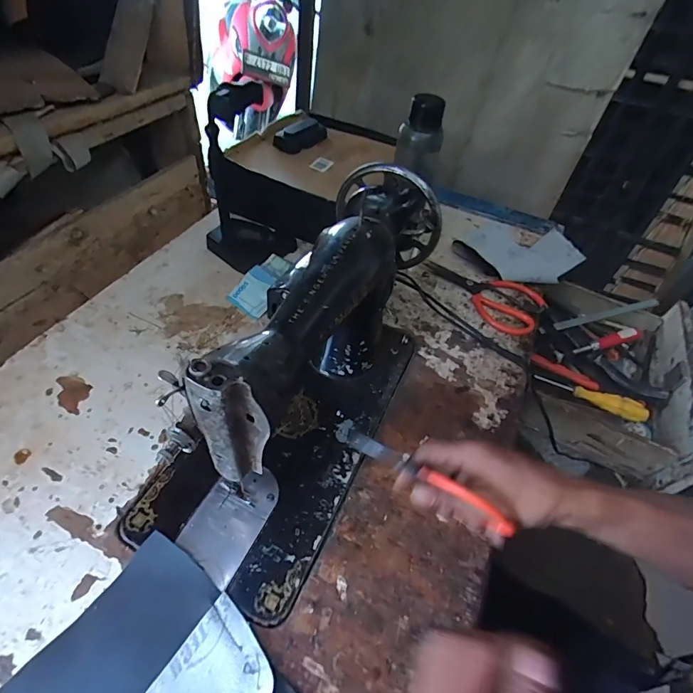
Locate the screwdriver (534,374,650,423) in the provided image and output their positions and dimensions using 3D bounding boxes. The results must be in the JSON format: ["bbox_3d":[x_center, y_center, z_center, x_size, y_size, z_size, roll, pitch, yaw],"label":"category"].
[{"bbox_3d":[0.401,0.077,0.652,0.166,0.022,0.026,28,50,14],"label":"screwdriver"}]

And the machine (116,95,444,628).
[{"bbox_3d":[-0.039,0.006,0.406,0.173,0.196,0.402,22,49,13],"label":"machine"}]

